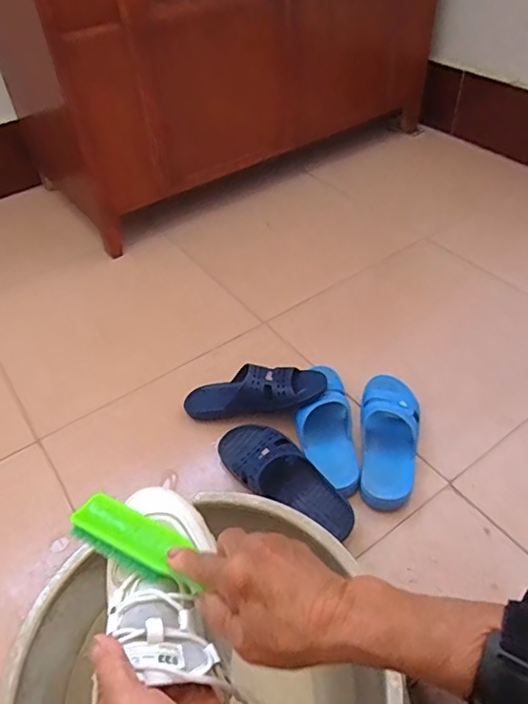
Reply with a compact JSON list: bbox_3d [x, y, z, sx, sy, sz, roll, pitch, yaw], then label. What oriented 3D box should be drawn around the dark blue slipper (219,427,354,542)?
[{"bbox_3d":[0.026,0.193,0.841,0.095,0.062,0.258,-33,52,-26],"label":"dark blue slipper"}]

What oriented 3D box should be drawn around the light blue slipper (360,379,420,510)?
[{"bbox_3d":[0.210,0.134,0.893,0.096,0.064,0.246,3,46,7],"label":"light blue slipper"}]

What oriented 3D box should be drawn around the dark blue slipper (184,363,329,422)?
[{"bbox_3d":[-0.023,0.064,0.950,0.256,0.066,0.091,-11,44,16],"label":"dark blue slipper"}]

